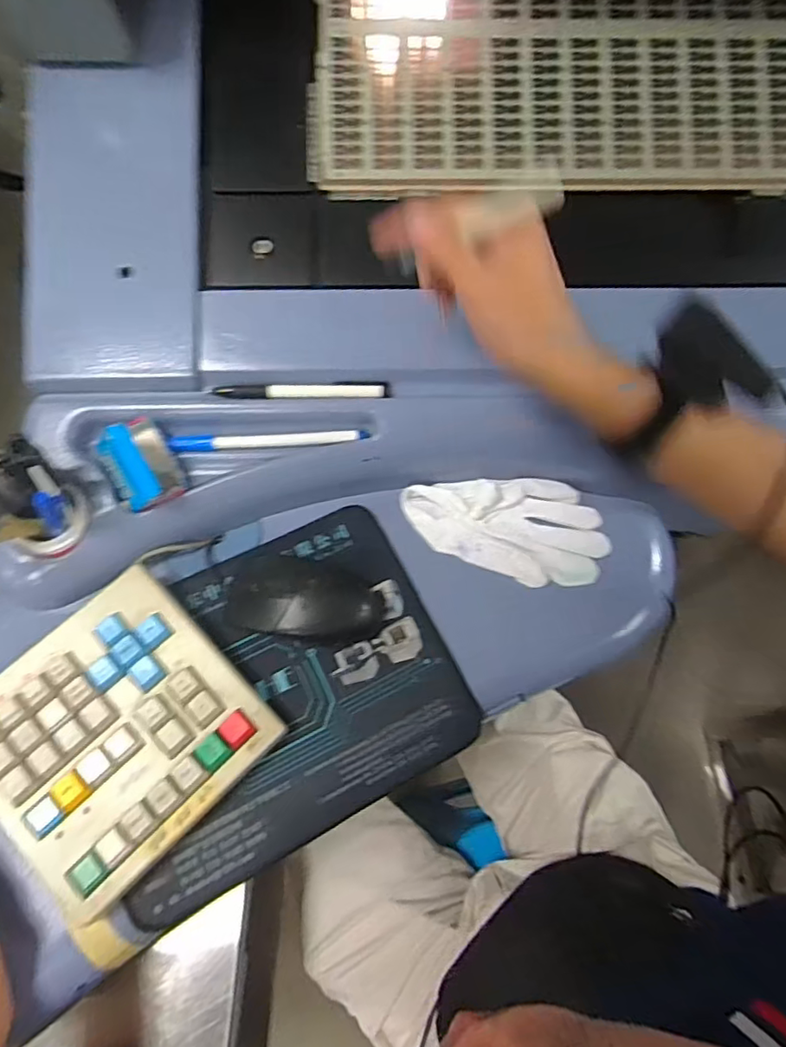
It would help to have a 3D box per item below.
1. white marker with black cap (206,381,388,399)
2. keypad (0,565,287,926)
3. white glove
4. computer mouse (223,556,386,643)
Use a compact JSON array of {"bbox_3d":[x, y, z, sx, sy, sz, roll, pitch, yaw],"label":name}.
[{"bbox_3d":[-0.067,-0.099,0.424,0.129,0.009,0.009,-2,65,-3],"label":"white marker with black cap"},{"bbox_3d":[-0.180,0.136,0.374,0.156,0.036,0.157,-40,72,-18],"label":"keypad"},{"bbox_3d":[0.089,0.006,0.446,0.152,0.023,0.085,0,65,-2],"label":"white glove"},{"bbox_3d":[-0.065,0.055,0.413,0.113,0.034,0.059,14,65,5],"label":"computer mouse"}]

